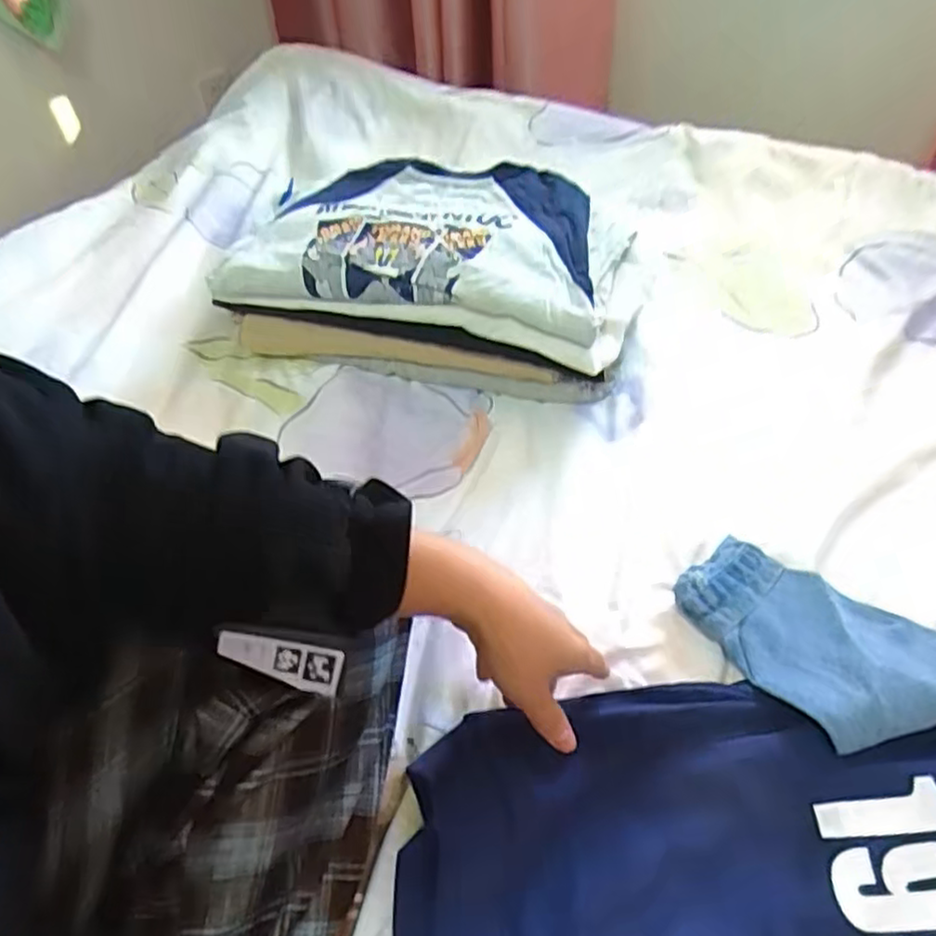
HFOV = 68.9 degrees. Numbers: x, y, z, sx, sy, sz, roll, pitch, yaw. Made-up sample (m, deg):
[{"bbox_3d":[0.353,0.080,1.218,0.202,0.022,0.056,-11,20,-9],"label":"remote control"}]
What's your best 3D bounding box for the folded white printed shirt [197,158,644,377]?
[{"bbox_3d":[-0.032,-0.218,0.681,0.383,0.082,0.231,9,51,11],"label":"folded white printed shirt"}]

